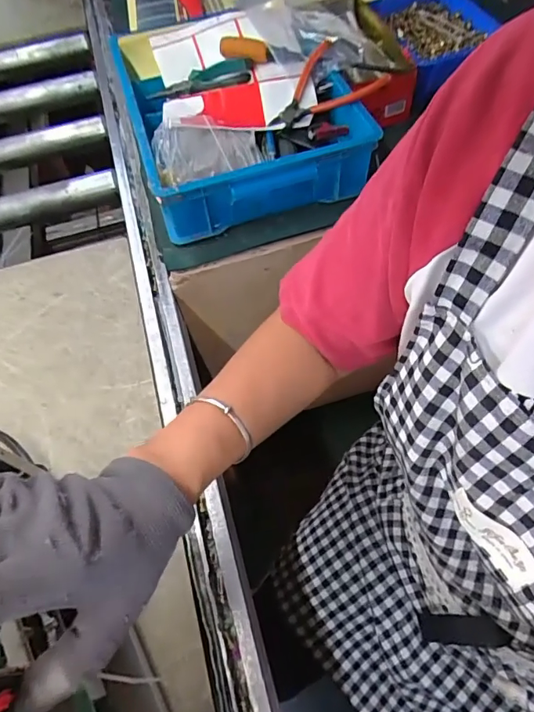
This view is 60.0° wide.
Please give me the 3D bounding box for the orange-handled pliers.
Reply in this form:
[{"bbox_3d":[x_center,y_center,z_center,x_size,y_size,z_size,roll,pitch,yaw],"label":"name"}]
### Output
[{"bbox_3d":[0.090,-0.344,0.606,0.115,0.039,0.148,27,64,15],"label":"orange-handled pliers"}]

